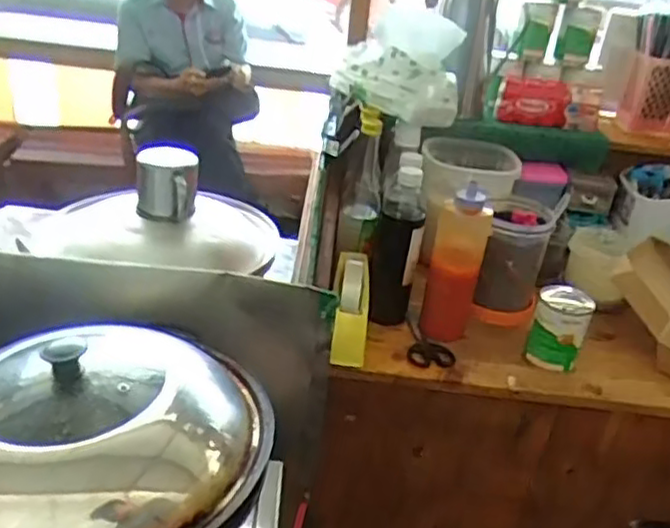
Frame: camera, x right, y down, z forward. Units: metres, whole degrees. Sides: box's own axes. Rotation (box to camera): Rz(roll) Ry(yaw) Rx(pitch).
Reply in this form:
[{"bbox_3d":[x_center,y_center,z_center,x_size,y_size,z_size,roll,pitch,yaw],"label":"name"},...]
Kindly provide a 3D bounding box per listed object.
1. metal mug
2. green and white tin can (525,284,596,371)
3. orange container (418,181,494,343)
[{"bbox_3d":[-0.223,-0.106,0.933,0.080,0.086,0.081,0,30,-13],"label":"metal mug"},{"bbox_3d":[0.310,0.097,0.980,0.070,0.118,0.063,18,31,18],"label":"green and white tin can"},{"bbox_3d":[0.175,-0.003,1.001,0.067,0.227,0.062,15,30,13],"label":"orange container"}]

